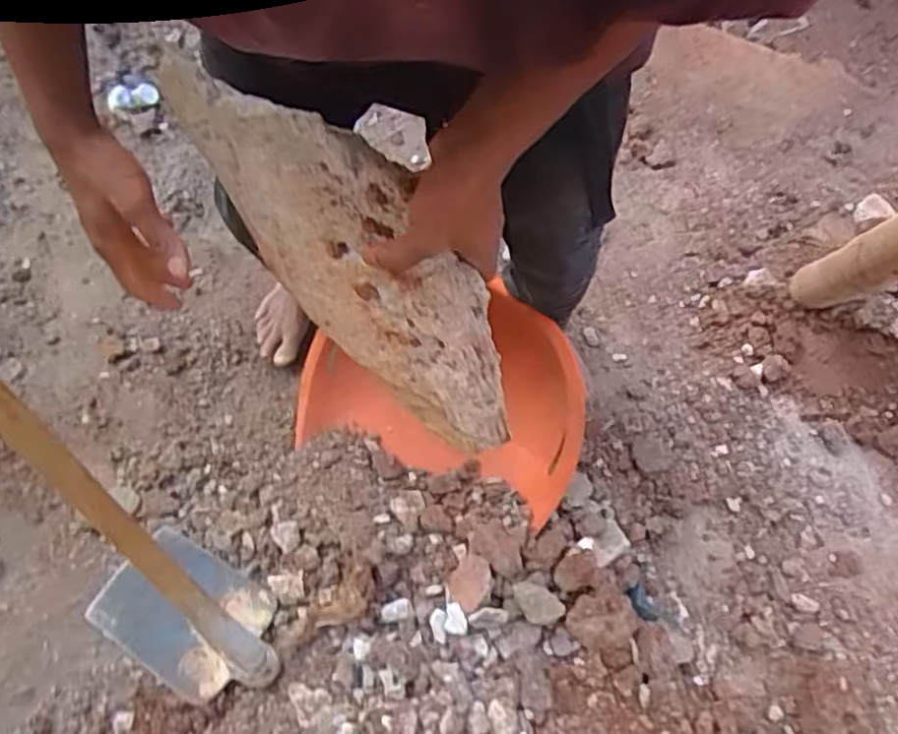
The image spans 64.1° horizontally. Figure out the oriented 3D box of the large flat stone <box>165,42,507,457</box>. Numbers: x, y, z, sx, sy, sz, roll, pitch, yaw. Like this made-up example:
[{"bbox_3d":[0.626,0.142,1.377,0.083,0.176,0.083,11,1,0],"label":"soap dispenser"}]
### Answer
[{"bbox_3d":[-0.078,-0.080,0.579,0.381,0.167,0.041,54,48,-21],"label":"large flat stone"}]

